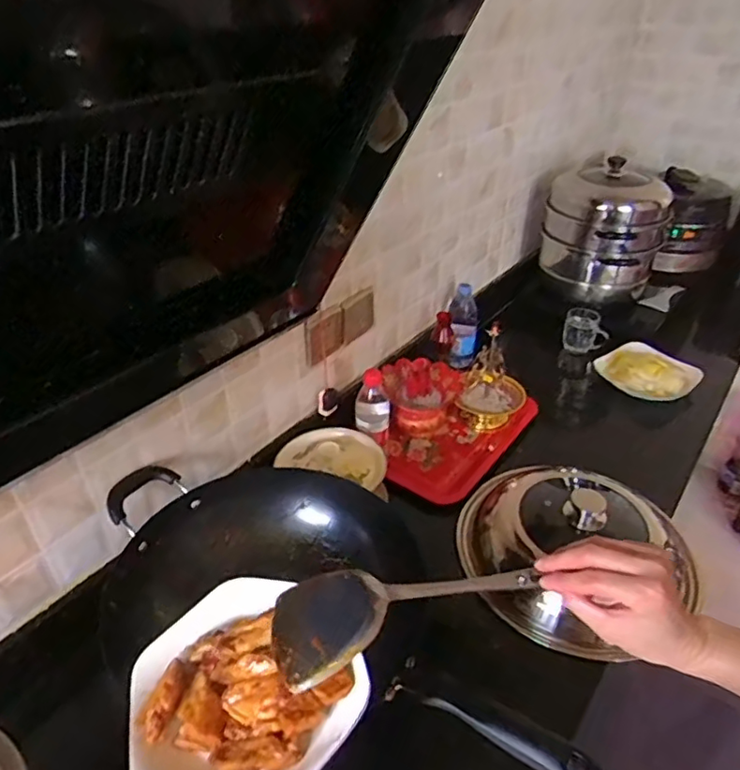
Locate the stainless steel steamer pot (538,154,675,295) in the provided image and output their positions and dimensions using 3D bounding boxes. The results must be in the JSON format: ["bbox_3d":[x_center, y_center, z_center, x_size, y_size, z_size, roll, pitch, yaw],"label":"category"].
[{"bbox_3d":[0.615,-0.421,1.543,0.288,0.275,0.267,19,40,25],"label":"stainless steel steamer pot"}]

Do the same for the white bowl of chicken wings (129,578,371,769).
[{"bbox_3d":[-0.111,0.245,0.476,0.168,0.056,0.183,0,35,0],"label":"white bowl of chicken wings"}]

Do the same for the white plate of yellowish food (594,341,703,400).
[{"bbox_3d":[0.641,-0.036,1.342,0.174,0.047,0.192,-25,42,-31],"label":"white plate of yellowish food"}]

